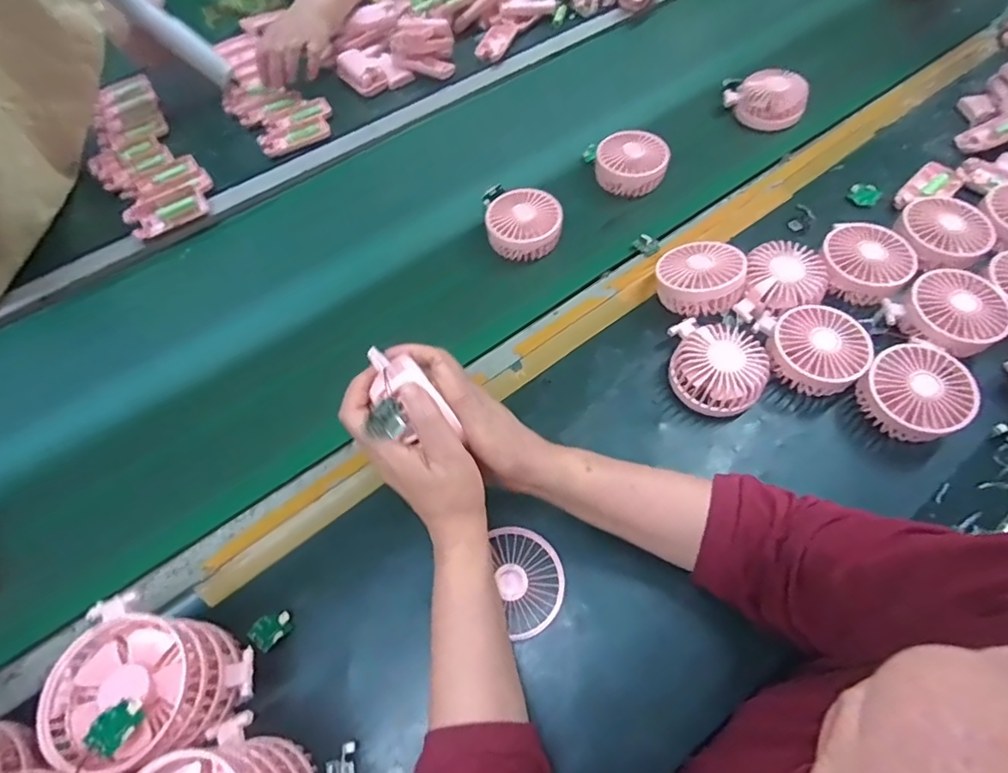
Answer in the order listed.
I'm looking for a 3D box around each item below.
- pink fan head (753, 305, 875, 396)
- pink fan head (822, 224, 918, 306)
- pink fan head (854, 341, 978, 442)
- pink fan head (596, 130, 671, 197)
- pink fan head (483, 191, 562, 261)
[{"bbox_3d":[0.308,-0.039,0.530,0.089,0.035,0.098,-11,59,-3],"label":"pink fan head"},{"bbox_3d":[0.385,-0.131,0.572,0.087,0.038,0.084,20,63,15],"label":"pink fan head"},{"bbox_3d":[0.382,0.006,0.497,0.078,0.041,0.083,-2,59,3],"label":"pink fan head"},{"bbox_3d":[0.162,-0.284,0.685,0.091,0.039,0.085,7,60,8],"label":"pink fan head"},{"bbox_3d":[0.024,-0.197,0.643,0.087,0.038,0.081,-2,59,3],"label":"pink fan head"}]

